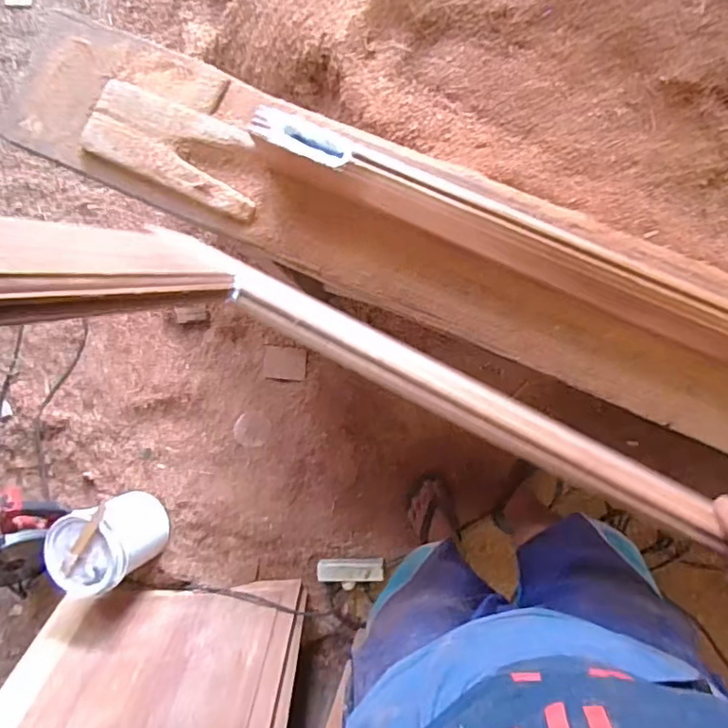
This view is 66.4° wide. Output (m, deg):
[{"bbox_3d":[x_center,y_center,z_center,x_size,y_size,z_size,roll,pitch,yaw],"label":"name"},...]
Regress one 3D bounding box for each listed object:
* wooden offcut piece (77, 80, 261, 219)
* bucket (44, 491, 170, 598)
[{"bbox_3d":[-0.247,-0.287,0.736,0.258,0.017,0.108,25,92,7],"label":"wooden offcut piece"},{"bbox_3d":[-0.596,0.417,1.319,0.199,0.209,0.188,-22,86,6],"label":"bucket"}]

